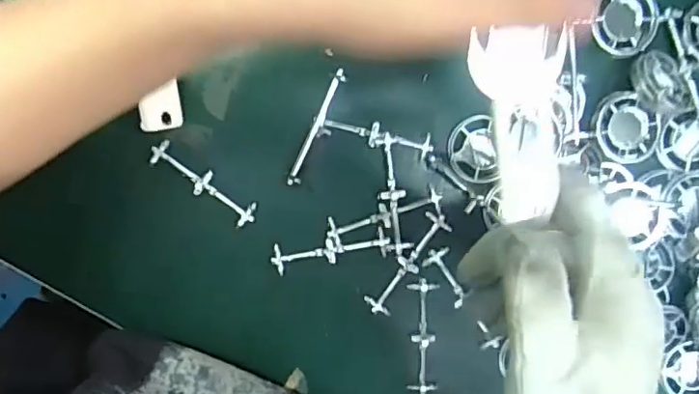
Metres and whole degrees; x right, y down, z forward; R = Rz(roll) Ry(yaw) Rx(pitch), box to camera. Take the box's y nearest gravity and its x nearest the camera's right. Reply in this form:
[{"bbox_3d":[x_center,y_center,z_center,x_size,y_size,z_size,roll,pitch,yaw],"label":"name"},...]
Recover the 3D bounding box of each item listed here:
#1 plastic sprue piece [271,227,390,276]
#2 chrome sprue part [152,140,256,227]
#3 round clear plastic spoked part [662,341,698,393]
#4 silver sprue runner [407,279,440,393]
[{"bbox_3d":[-0.011,0.033,0.336,0.071,0.004,0.018,-10,95,0],"label":"plastic sprue piece"},{"bbox_3d":[-0.087,-0.008,0.336,0.071,0.011,0.016,37,93,-4],"label":"chrome sprue part"},{"bbox_3d":[0.213,0.107,0.342,0.036,0.008,0.036,0,95,-1],"label":"round clear plastic spoked part"},{"bbox_3d":[0.045,0.087,0.343,0.018,0.009,0.073,0,95,-1],"label":"silver sprue runner"}]

